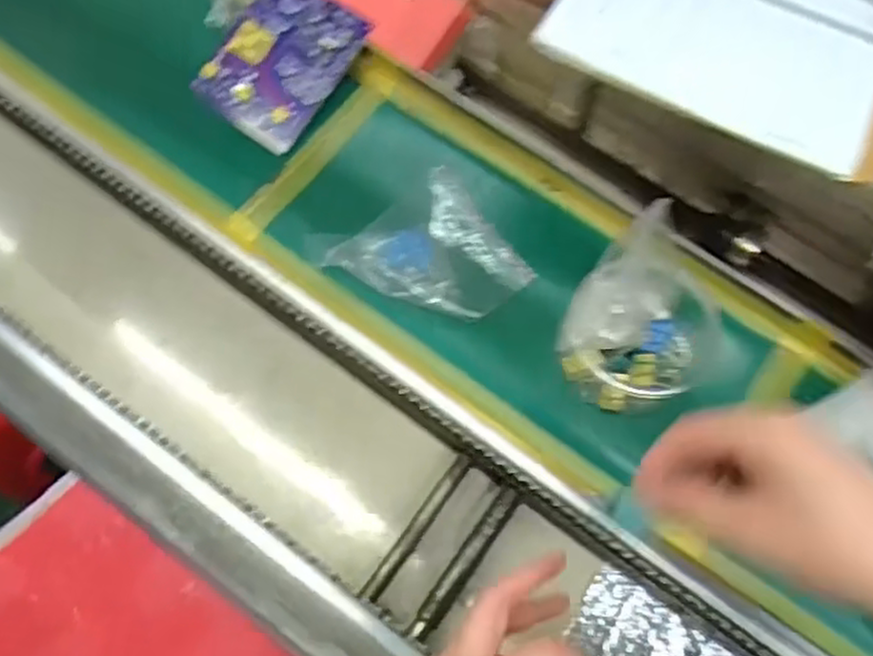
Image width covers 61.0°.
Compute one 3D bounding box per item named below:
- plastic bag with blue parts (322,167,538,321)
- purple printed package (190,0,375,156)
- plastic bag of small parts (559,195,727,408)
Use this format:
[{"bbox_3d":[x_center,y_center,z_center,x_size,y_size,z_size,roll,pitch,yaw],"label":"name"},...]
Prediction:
[{"bbox_3d":[-0.004,-0.049,0.534,0.108,0.035,0.109,-39,76,-13],"label":"plastic bag with blue parts"},{"bbox_3d":[-0.124,-0.212,0.590,0.098,0.007,0.124,35,89,8],"label":"purple printed package"},{"bbox_3d":[0.140,-0.002,0.485,0.095,0.103,0.104,39,75,11],"label":"plastic bag of small parts"}]

